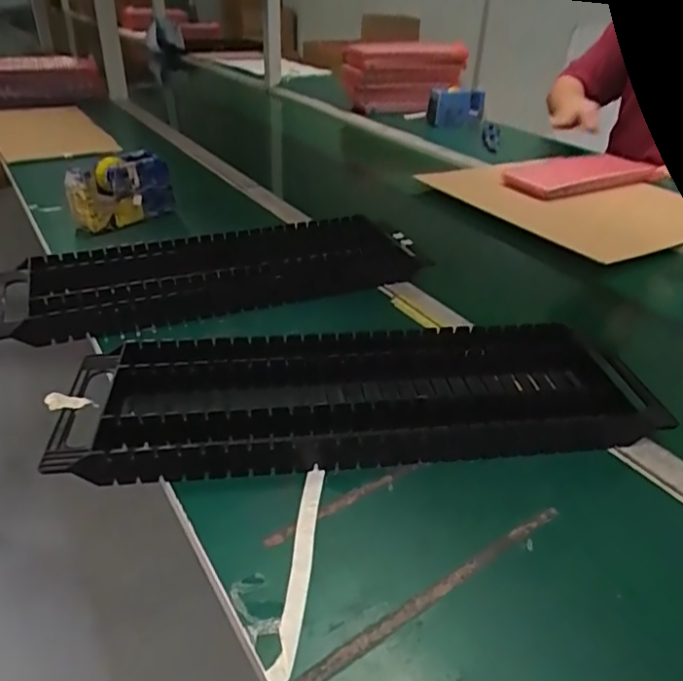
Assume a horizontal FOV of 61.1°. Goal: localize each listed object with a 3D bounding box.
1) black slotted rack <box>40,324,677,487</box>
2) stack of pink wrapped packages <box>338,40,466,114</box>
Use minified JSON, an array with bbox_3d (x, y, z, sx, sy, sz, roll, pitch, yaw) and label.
[{"bbox_3d":[0.014,0.044,0.470,0.455,0.042,0.142,-2,33,-7],"label":"black slotted rack"},{"bbox_3d":[0.146,-0.608,1.338,0.282,0.146,0.095,-11,34,-23],"label":"stack of pink wrapped packages"}]

